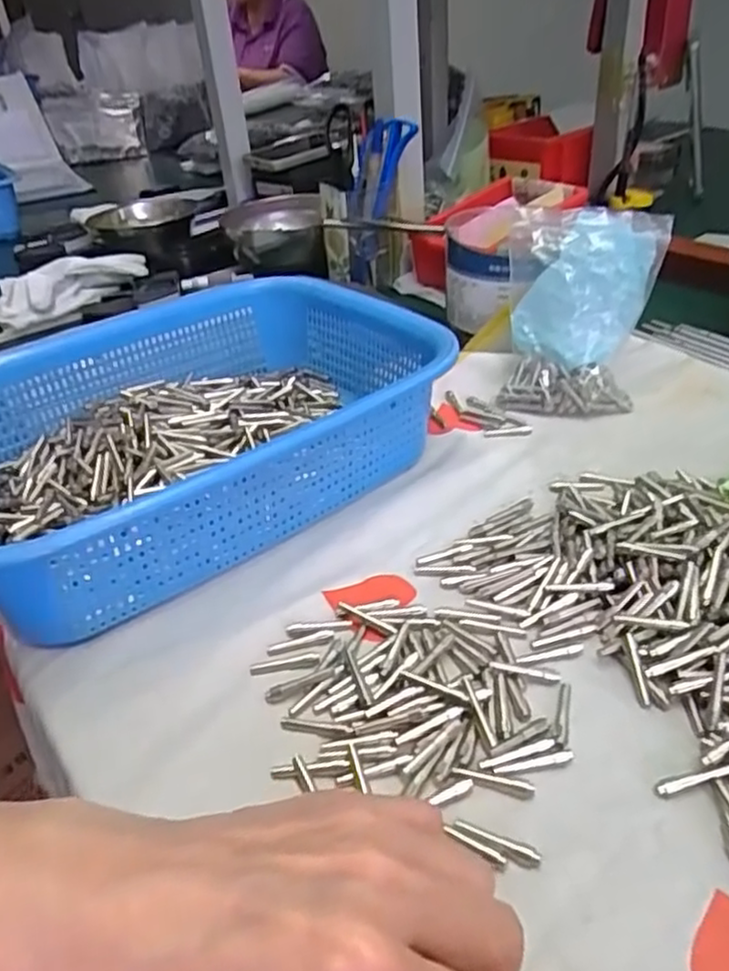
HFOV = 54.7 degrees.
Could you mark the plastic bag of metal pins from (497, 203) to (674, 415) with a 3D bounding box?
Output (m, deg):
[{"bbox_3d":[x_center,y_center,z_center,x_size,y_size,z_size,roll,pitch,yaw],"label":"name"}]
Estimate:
[{"bbox_3d":[0.135,-0.109,0.452,0.093,0.113,0.073,8,37,17],"label":"plastic bag of metal pins"}]

